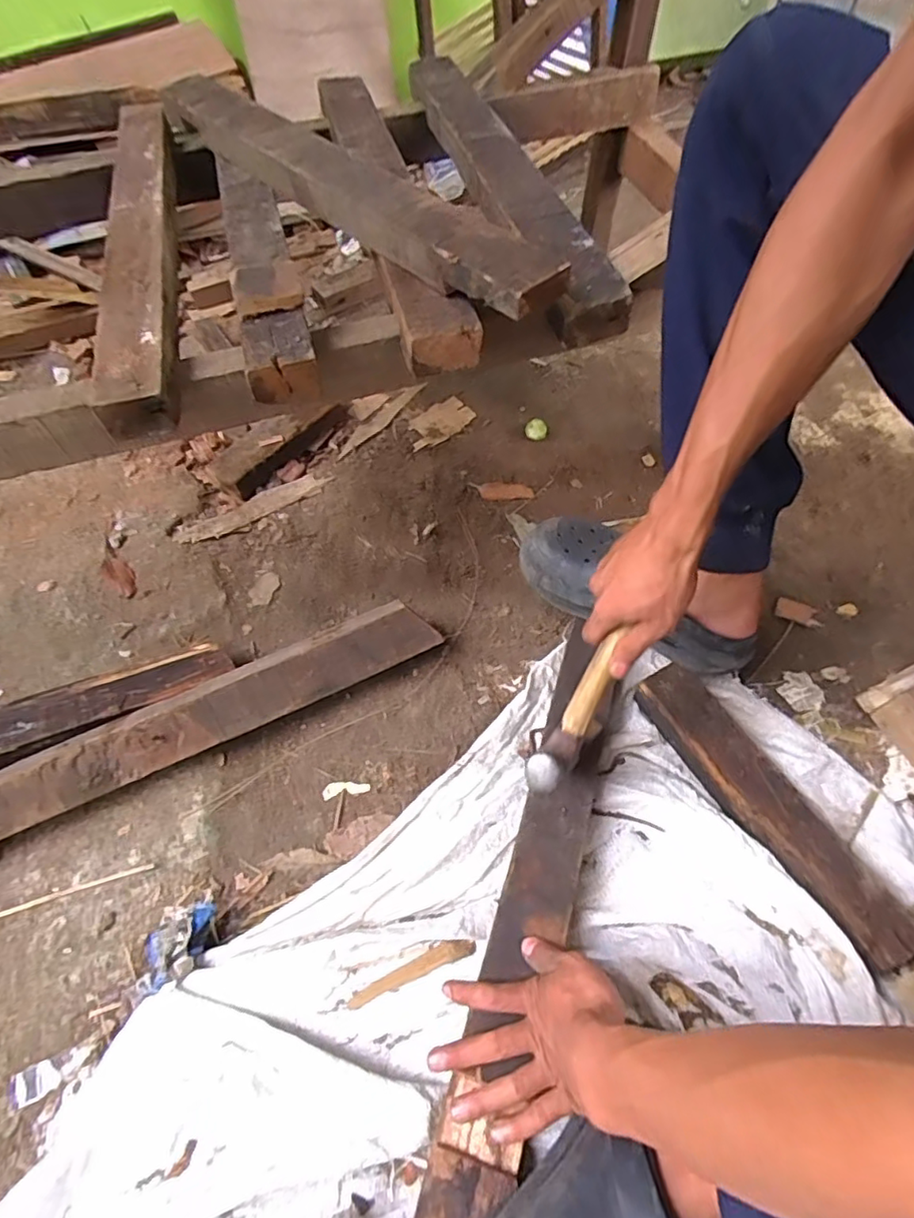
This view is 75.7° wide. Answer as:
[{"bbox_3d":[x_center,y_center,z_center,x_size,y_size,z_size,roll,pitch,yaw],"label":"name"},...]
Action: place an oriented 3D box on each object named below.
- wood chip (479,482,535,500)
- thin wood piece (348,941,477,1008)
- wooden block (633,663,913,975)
[{"bbox_3d":[0.073,-0.174,0.864,0.078,0.007,0.029,-3,57,-1],"label":"wood chip"},{"bbox_3d":[-0.038,0.308,0.502,0.111,0.004,0.017,-20,58,-12],"label":"thin wood piece"},{"bbox_3d":[0.302,0.184,0.577,0.075,0.033,0.313,-27,60,-15],"label":"wooden block"}]

